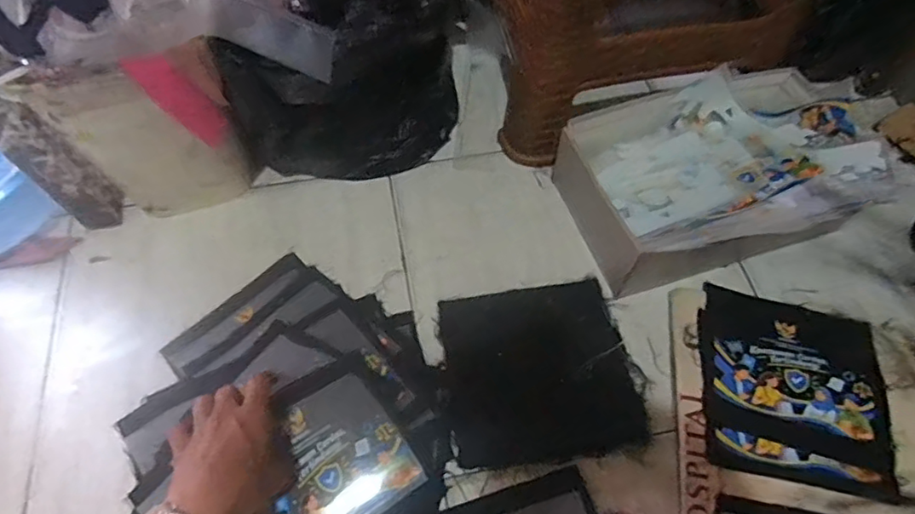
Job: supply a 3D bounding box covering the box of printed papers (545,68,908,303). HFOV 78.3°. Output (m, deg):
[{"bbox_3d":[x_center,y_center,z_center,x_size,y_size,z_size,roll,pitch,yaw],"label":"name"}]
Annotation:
[{"bbox_3d":[0.302,-0.095,0.671,0.308,0.107,0.228,-17,62,-10],"label":"box of printed papers"}]

